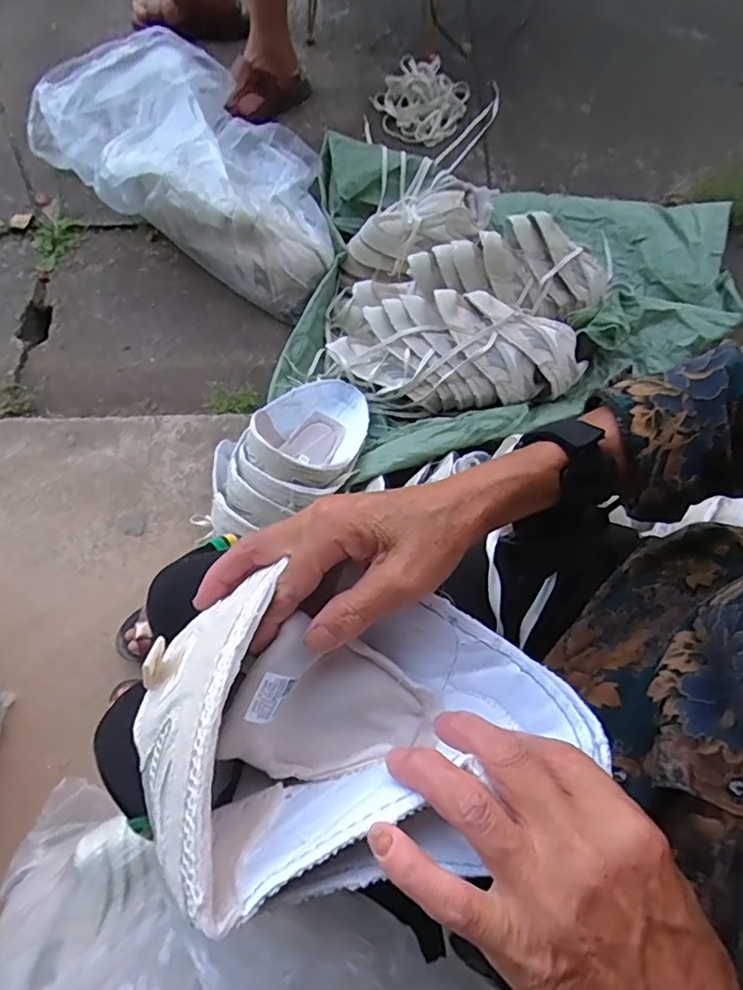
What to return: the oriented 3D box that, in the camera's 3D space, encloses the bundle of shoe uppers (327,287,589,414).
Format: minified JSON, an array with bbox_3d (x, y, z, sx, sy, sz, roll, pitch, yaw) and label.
[{"bbox_3d":[0.105,-0.187,0.742,0.327,0.107,0.130,11,70,5],"label":"bundle of shoe uppers"}]

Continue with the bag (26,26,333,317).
[{"bbox_3d":[-0.286,-0.524,0.901,0.600,0.140,0.255,38,75,13],"label":"bag"}]

